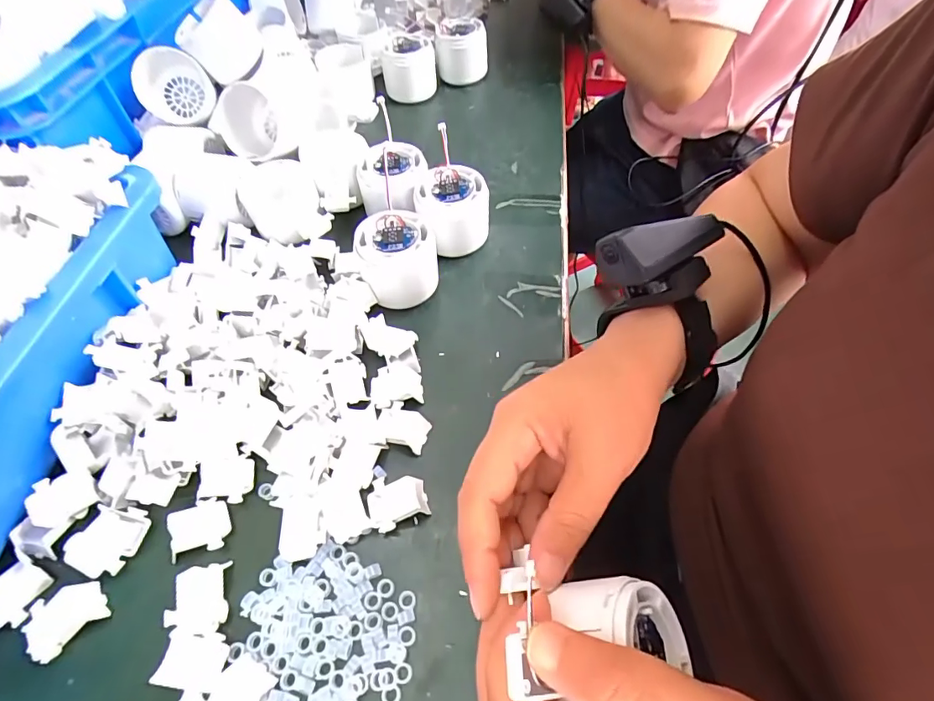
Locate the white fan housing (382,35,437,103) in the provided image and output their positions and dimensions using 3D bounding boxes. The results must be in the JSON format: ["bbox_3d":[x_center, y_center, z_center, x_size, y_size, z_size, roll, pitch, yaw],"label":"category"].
[{"bbox_3d":[-0.067,-0.324,0.546,0.061,0.055,0.047,-2,55,-1],"label":"white fan housing"}]

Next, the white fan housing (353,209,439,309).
[{"bbox_3d":[-0.051,-0.067,0.356,0.056,0.050,0.055,0,55,0],"label":"white fan housing"}]

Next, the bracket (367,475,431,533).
[{"bbox_3d":[-0.040,0.086,0.274,0.033,0.011,0.029,-18,57,-12],"label":"bracket"}]

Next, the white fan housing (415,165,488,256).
[{"bbox_3d":[-0.013,-0.111,0.389,0.057,0.053,0.069,-9,56,-6],"label":"white fan housing"}]

